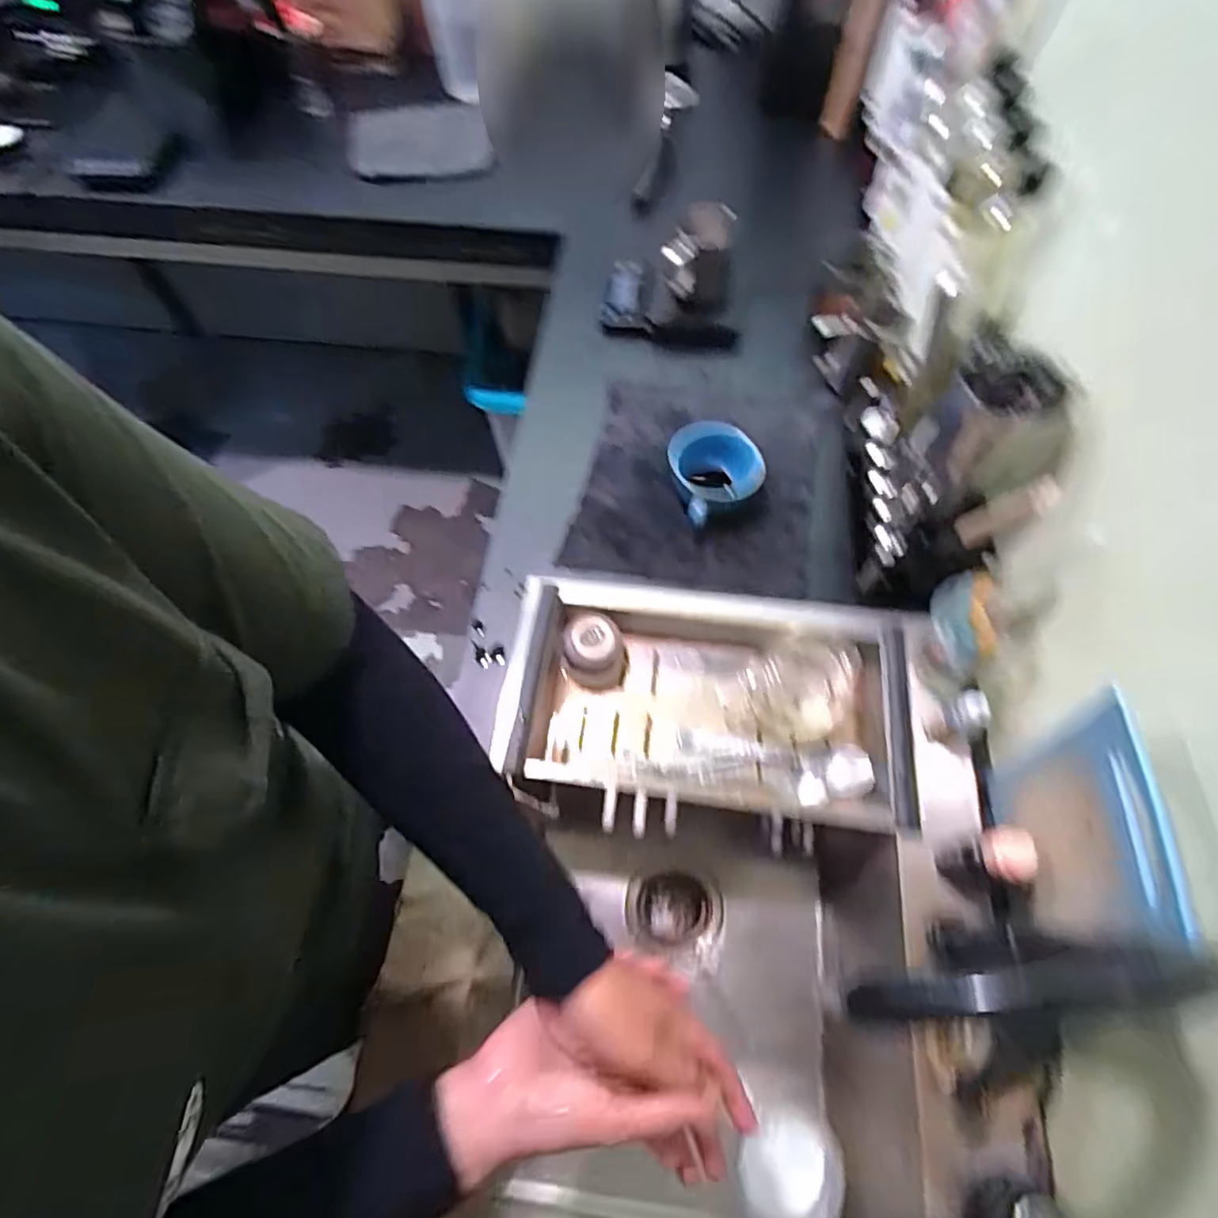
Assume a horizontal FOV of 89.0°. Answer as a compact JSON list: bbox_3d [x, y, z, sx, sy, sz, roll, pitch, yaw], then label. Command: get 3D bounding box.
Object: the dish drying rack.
[{"bbox_3d":[0.103,0.097,0.634,0.408,0.070,0.219,7,64,3],"label":"dish drying rack"}]

